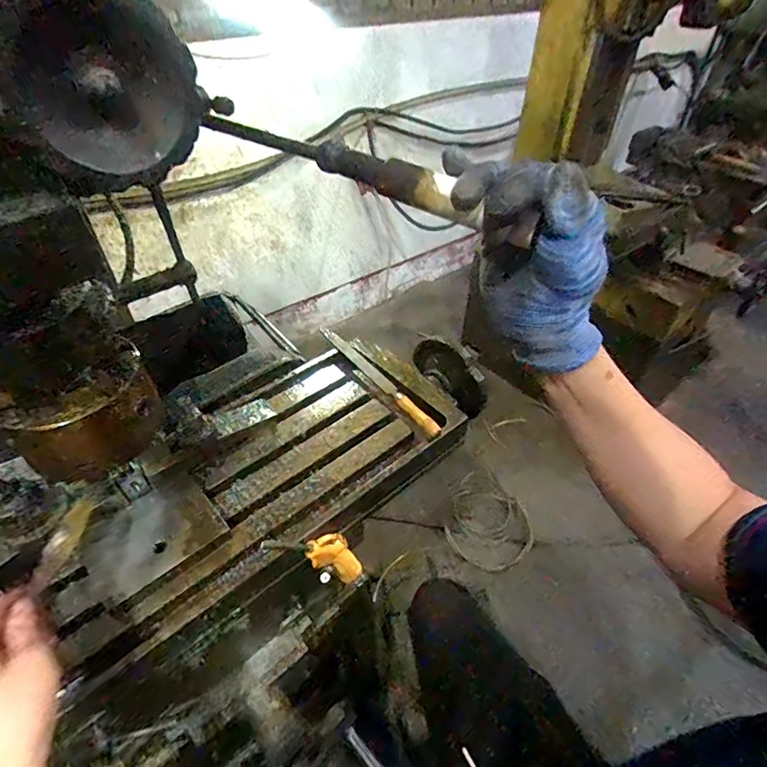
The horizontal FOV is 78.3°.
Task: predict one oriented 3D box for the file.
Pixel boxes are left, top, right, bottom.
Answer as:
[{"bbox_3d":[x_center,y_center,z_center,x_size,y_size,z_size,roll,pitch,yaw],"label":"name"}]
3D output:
[{"bbox_3d":[-0.012,-0.016,0.698,0.025,0.021,0.289,-26,49,-25],"label":"file"}]

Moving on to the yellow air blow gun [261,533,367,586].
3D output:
[{"bbox_3d":[-0.062,0.203,0.553,0.050,0.211,0.022,-37,51,-2],"label":"yellow air blow gun"}]

